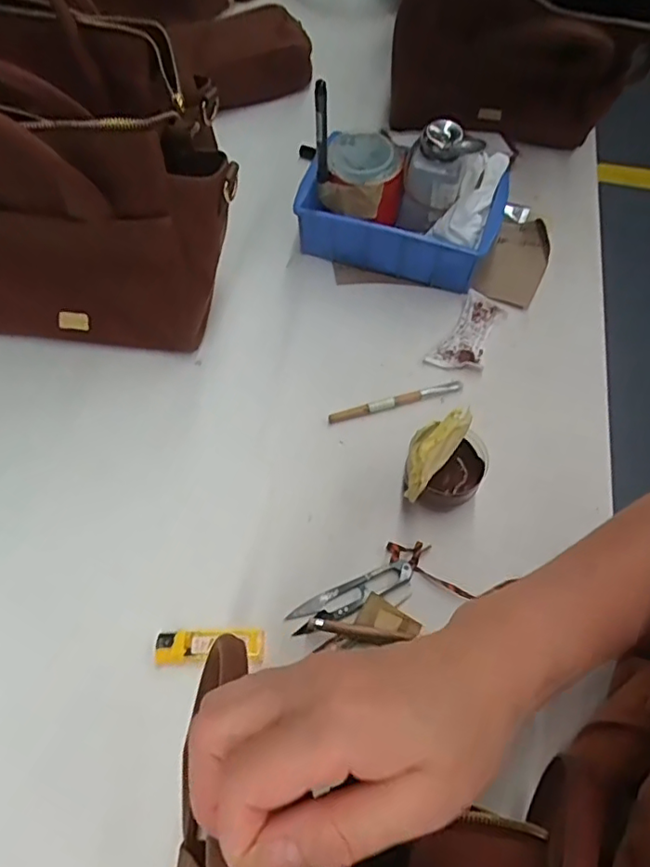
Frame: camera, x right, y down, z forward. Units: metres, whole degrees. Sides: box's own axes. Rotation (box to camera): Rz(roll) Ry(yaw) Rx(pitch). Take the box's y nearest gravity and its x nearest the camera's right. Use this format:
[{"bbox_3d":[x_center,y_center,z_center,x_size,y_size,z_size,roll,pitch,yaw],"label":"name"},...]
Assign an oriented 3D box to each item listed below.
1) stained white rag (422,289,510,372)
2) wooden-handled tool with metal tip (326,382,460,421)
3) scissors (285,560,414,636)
[{"bbox_3d":[0.145,-0.100,0.574,0.047,0.007,0.103,29,65,13],"label":"stained white rag"},{"bbox_3d":[0.065,-0.031,0.538,0.126,0.013,0.012,-15,65,-7],"label":"wooden-handled tool with metal tip"},{"bbox_3d":[0.022,0.125,0.450,0.101,0.015,0.025,-23,66,-10],"label":"scissors"}]

